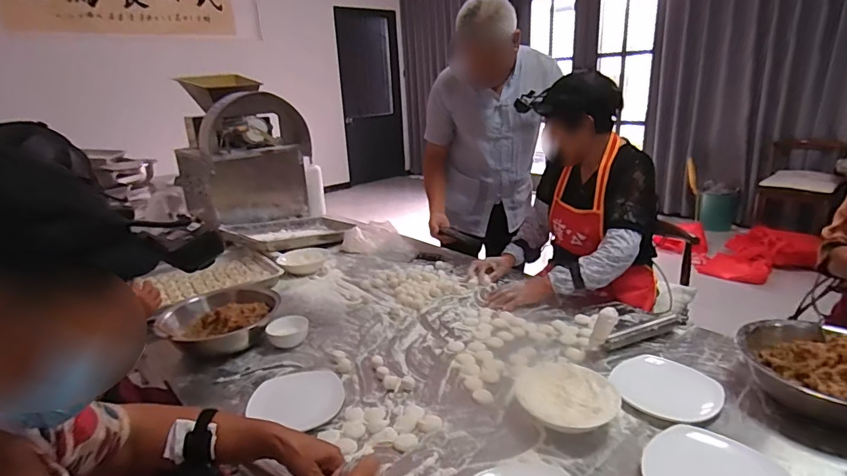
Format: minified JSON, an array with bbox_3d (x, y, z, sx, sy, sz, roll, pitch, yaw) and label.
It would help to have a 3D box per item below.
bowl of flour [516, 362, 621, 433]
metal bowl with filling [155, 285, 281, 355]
[{"bbox_3d":[0.256,0.292,0.841,0.171,0.061,0.167,-1,18,6],"label":"bowl of flour"},{"bbox_3d":[-0.511,0.198,1.183,0.276,0.079,0.249,13,24,40],"label":"metal bowl with filling"}]

